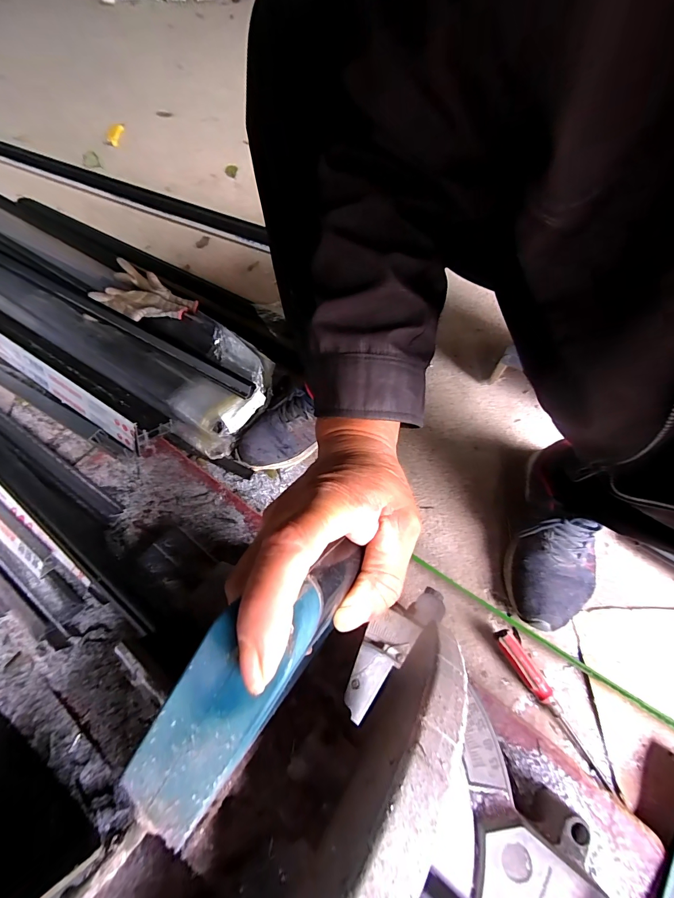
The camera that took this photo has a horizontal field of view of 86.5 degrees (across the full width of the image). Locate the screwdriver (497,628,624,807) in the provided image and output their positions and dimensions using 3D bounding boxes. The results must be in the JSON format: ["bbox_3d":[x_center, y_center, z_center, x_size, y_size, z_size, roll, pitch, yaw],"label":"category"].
[{"bbox_3d":[0.267,0.314,0.440,0.024,0.028,0.185,-28,65,-14],"label":"screwdriver"}]

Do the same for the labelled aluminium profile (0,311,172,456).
[{"bbox_3d":[-0.623,-0.206,0.693,0.744,0.045,0.094,30,66,15],"label":"labelled aluminium profile"}]

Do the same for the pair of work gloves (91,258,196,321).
[{"bbox_3d":[-0.412,-0.312,0.772,0.208,0.075,0.143,19,64,10],"label":"pair of work gloves"}]

